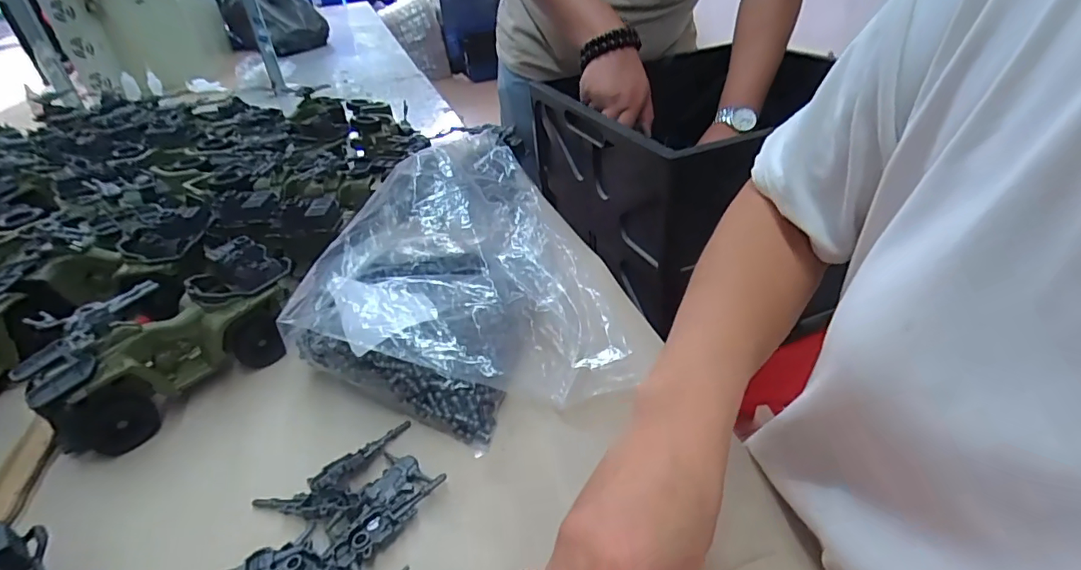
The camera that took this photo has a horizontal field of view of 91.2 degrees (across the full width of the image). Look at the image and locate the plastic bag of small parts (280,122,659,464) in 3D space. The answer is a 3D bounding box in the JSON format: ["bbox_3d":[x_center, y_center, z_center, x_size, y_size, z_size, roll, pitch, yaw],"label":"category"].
[{"bbox_3d":[-0.079,-0.007,0.438,0.252,0.127,0.234,-14,35,-11],"label":"plastic bag of small parts"}]

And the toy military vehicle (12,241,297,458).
[{"bbox_3d":[-0.305,0.042,0.443,0.080,0.095,0.191,22,43,34],"label":"toy military vehicle"}]

